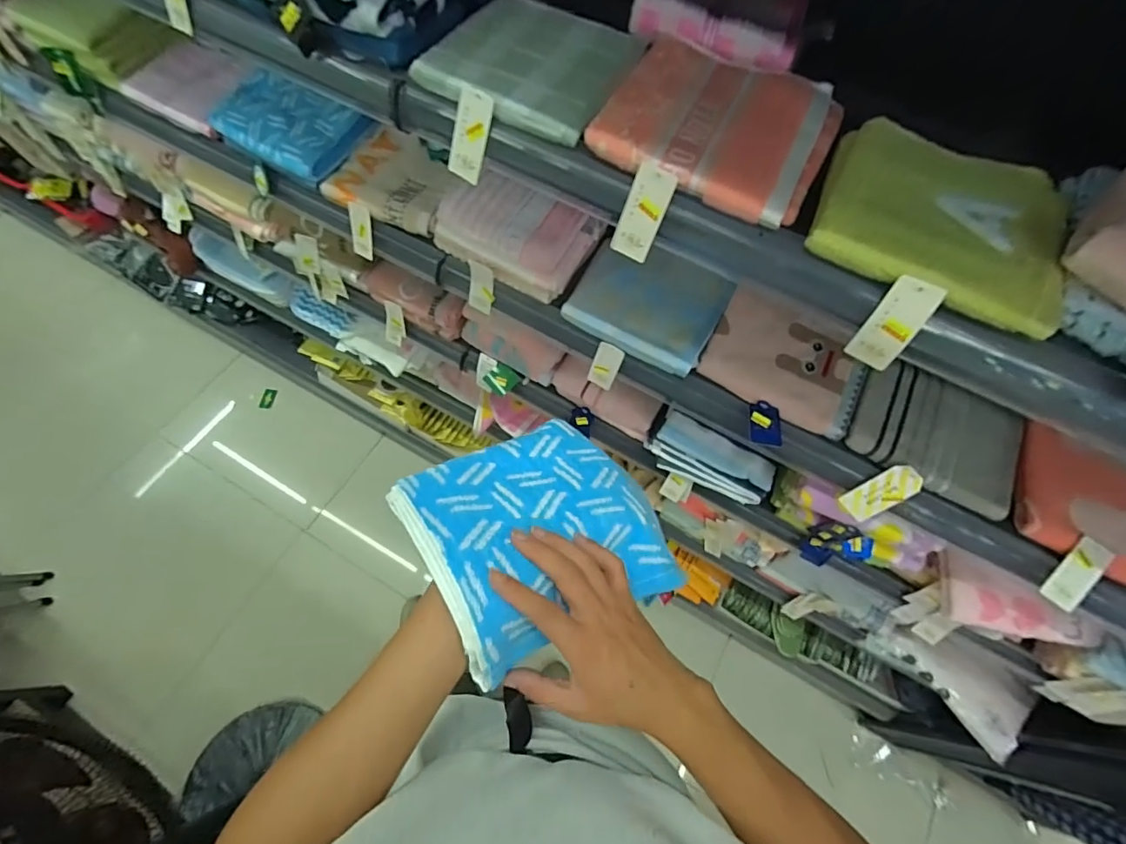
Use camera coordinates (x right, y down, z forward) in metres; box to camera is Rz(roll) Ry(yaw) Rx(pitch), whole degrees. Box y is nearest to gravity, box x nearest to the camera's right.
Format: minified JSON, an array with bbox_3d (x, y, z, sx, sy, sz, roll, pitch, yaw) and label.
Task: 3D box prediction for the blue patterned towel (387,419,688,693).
[{"bbox_3d":[-0.017,0.093,0.413,0.195,0.045,0.175,-20,60,-35],"label":"blue patterned towel"}]

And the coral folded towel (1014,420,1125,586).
[{"bbox_3d":[0.630,0.107,0.566,0.197,0.032,0.131,24,82,3],"label":"coral folded towel"}]

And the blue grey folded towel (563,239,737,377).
[{"bbox_3d":[0.117,-0.169,0.665,0.190,0.021,0.177,27,66,9],"label":"blue grey folded towel"}]

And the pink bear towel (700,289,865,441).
[{"bbox_3d":[0.289,-0.085,0.638,0.189,0.026,0.154,27,66,9],"label":"pink bear towel"}]

